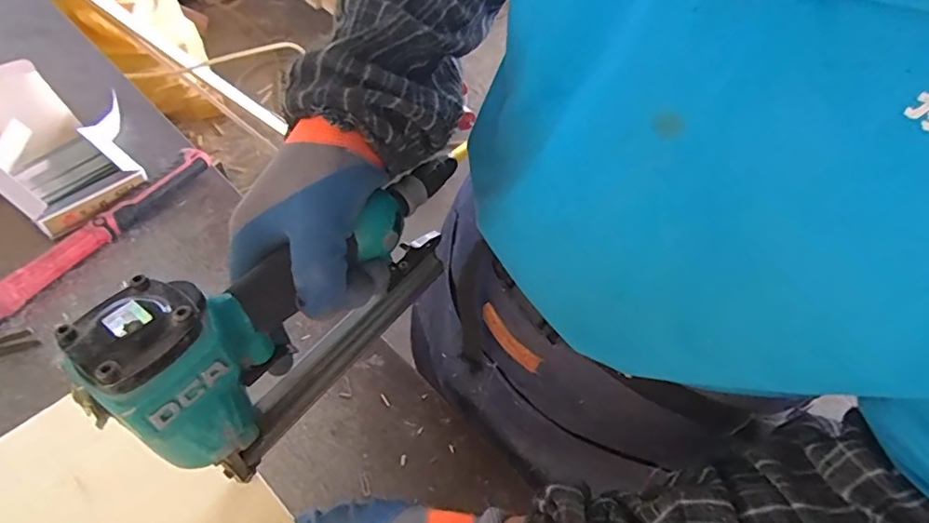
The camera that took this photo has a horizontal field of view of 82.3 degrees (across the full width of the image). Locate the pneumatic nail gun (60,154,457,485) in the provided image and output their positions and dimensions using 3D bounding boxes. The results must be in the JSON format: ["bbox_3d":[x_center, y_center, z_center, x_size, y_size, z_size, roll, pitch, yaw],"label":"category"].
[{"bbox_3d":[-0.088,0.024,0.333,0.061,0.142,0.234,39,59,21],"label":"pneumatic nail gun"}]

